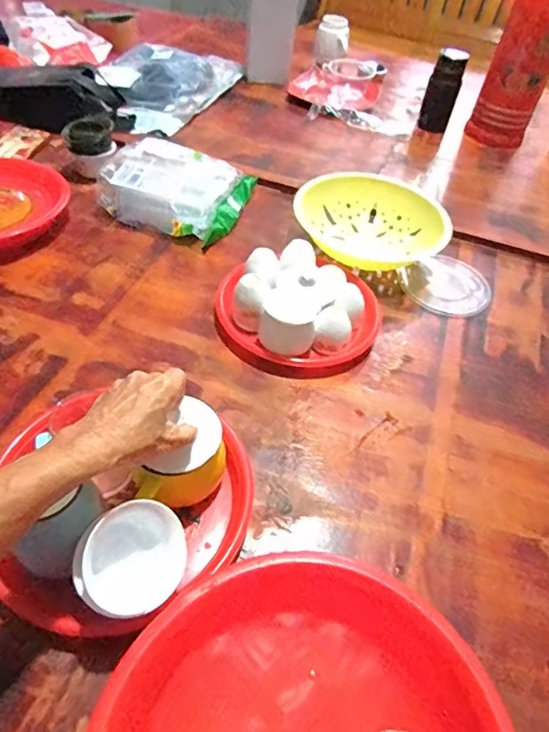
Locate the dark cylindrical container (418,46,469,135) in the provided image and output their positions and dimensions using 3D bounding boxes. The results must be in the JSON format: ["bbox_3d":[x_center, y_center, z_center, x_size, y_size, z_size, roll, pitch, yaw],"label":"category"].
[{"bbox_3d":[0.372,-0.604,1.095,0.068,0.153,0.060,17,50,8],"label":"dark cylindrical container"}]

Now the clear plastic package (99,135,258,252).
[{"bbox_3d":[-0.164,-0.310,0.846,0.222,0.072,0.201,17,50,9],"label":"clear plastic package"}]

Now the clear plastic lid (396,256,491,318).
[{"bbox_3d":[0.278,-0.130,0.793,0.137,0.006,0.128,3,50,-3],"label":"clear plastic lid"}]

